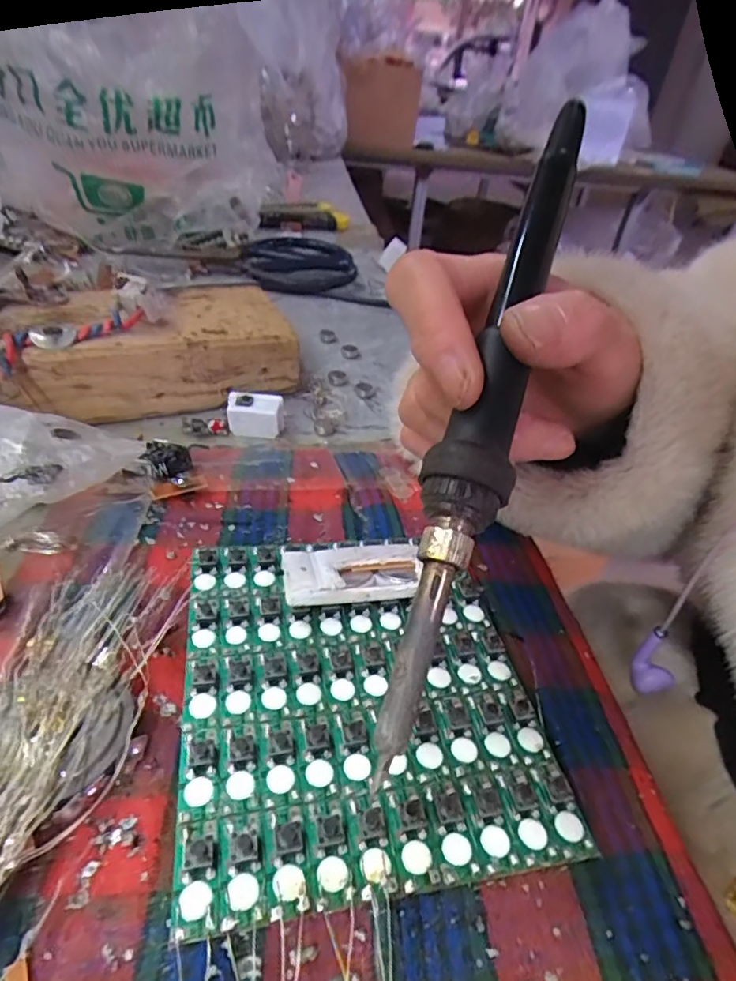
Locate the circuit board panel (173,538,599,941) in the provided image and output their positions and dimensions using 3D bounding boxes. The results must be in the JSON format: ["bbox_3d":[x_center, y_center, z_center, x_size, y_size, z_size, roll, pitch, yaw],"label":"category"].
[{"bbox_3d":[-0.003,0.052,0.160,0.093,0.005,0.105,-4,40,-13],"label":"circuit board panel"}]

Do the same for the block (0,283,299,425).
[{"bbox_3d":[-0.115,-0.075,0.299,0.143,0.043,0.082,-17,44,-27],"label":"block"}]

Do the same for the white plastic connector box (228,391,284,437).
[{"bbox_3d":[-0.056,-0.038,0.281,0.027,0.019,0.011,3,38,-4],"label":"white plastic connector box"}]

